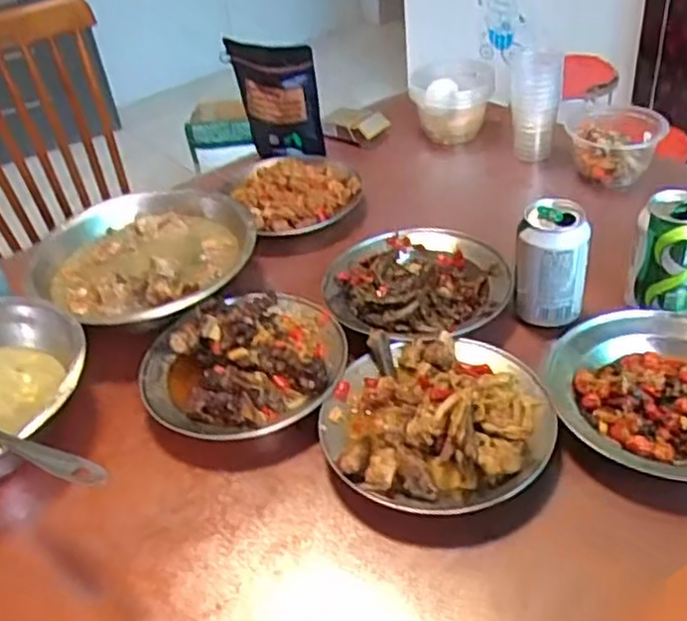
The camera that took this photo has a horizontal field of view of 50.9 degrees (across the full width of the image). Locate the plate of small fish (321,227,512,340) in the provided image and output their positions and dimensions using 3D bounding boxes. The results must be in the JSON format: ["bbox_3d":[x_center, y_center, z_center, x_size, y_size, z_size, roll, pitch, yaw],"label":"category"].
[{"bbox_3d":[0.075,-0.029,0.748,0.179,0.050,0.175,-5,38,4],"label":"plate of small fish"}]

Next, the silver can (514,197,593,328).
[{"bbox_3d":[0.198,-0.043,0.691,0.066,0.109,0.056,5,40,15],"label":"silver can"}]

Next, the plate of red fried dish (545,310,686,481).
[{"bbox_3d":[0.270,0.070,0.606,0.184,0.034,0.178,-5,38,4],"label":"plate of red fried dish"}]

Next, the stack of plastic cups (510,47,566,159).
[{"bbox_3d":[0.251,-0.270,0.953,0.062,0.134,0.056,5,40,15],"label":"stack of plastic cups"}]

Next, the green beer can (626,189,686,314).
[{"bbox_3d":[0.302,-0.051,0.670,0.060,0.101,0.060,-5,38,4],"label":"green beer can"}]

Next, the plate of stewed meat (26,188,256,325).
[{"bbox_3d":[-0.209,-0.065,0.792,0.210,0.055,0.212,-5,38,4],"label":"plate of stewed meat"}]

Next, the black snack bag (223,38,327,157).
[{"bbox_3d":[-0.089,-0.281,0.960,0.119,0.161,0.037,9,48,21],"label":"black snack bag"}]

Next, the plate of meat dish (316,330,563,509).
[{"bbox_3d":[0.077,0.084,0.601,0.185,0.051,0.177,-5,38,4],"label":"plate of meat dish"}]

